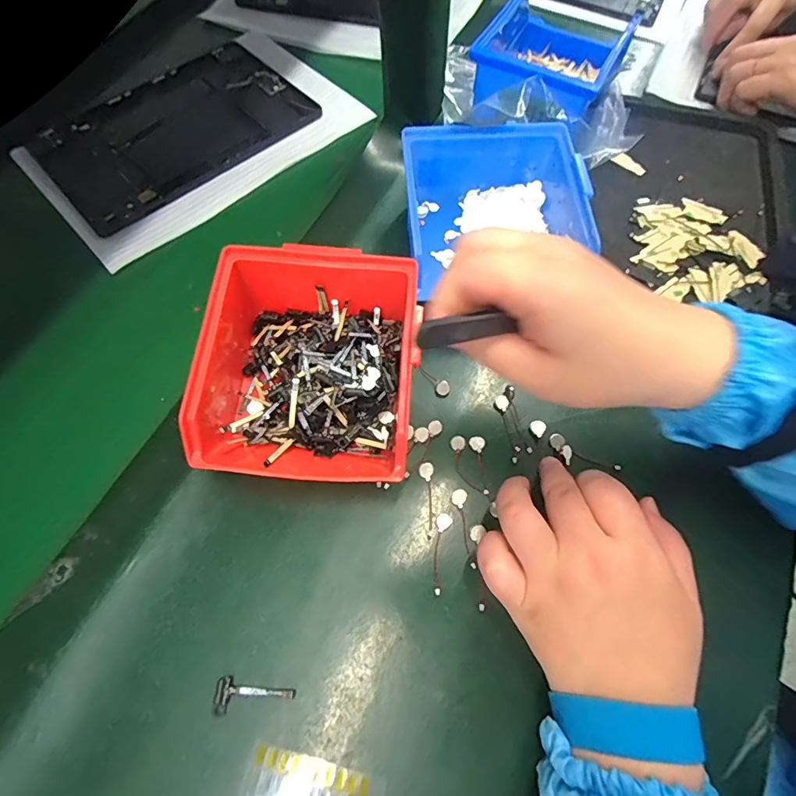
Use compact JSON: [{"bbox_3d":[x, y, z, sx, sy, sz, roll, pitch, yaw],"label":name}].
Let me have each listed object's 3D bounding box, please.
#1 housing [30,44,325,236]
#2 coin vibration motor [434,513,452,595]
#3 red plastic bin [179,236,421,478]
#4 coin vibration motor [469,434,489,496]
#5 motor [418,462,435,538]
[{"bbox_3d":[-0.209,-0.256,0.430,0.231,0.008,0.150,-40,71,-15],"label":"housing"},{"bbox_3d":[0.024,0.091,0.270,0.009,0.004,0.046,10,67,6],"label":"coin vibration motor"},{"bbox_3d":[-0.055,-0.022,0.286,0.130,0.070,0.147,7,66,5],"label":"red plastic bin"},{"bbox_3d":[0.052,0.042,0.293,0.010,0.004,0.038,-1,66,1],"label":"coin vibration motor"},{"bbox_3d":[0.017,0.062,0.283,0.009,0.004,0.047,2,66,2],"label":"motor"}]

